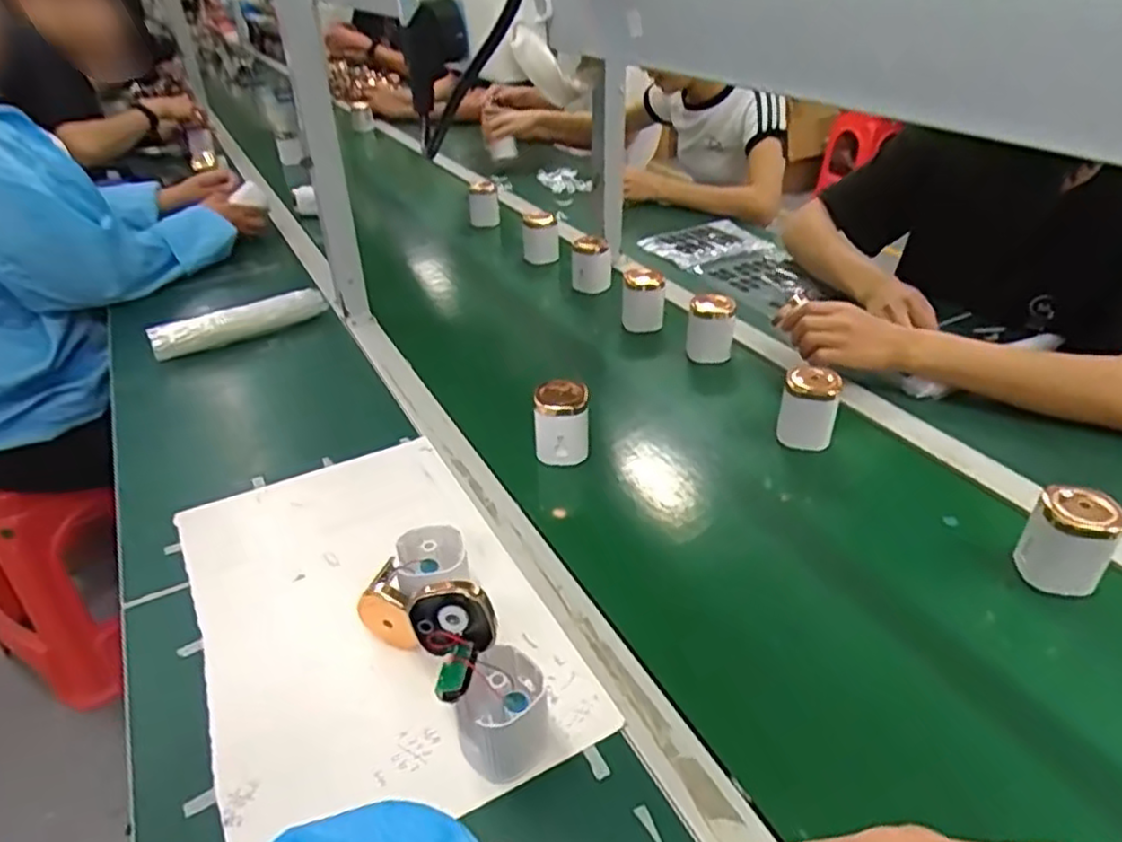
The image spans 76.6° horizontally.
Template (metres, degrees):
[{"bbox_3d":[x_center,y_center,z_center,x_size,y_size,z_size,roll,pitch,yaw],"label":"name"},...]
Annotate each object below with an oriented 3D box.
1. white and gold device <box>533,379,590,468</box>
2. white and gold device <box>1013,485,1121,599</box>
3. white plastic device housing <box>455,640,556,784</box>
[{"bbox_3d":[0.000,0.000,0.747,0.059,0.079,0.058,0,34,3],"label":"white and gold device"},{"bbox_3d":[0.415,0.098,0.583,0.058,0.077,0.048,19,39,28],"label":"white and gold device"},{"bbox_3d":[-0.037,0.190,0.455,0.056,0.069,0.056,-1,34,1],"label":"white plastic device housing"}]

